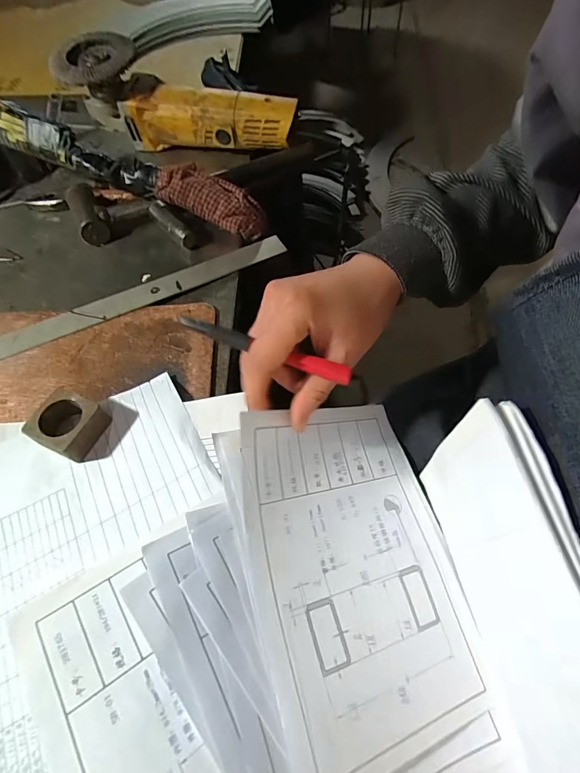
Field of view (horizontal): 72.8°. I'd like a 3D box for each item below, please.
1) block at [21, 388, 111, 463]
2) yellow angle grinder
[{"bbox_3d":[-0.163,0.028,0.290,0.044,0.027,0.041,20,62,14],"label":"block"},{"bbox_3d":[-0.129,-0.343,0.474,0.272,0.099,0.079,4,59,4],"label":"yellow angle grinder"}]

